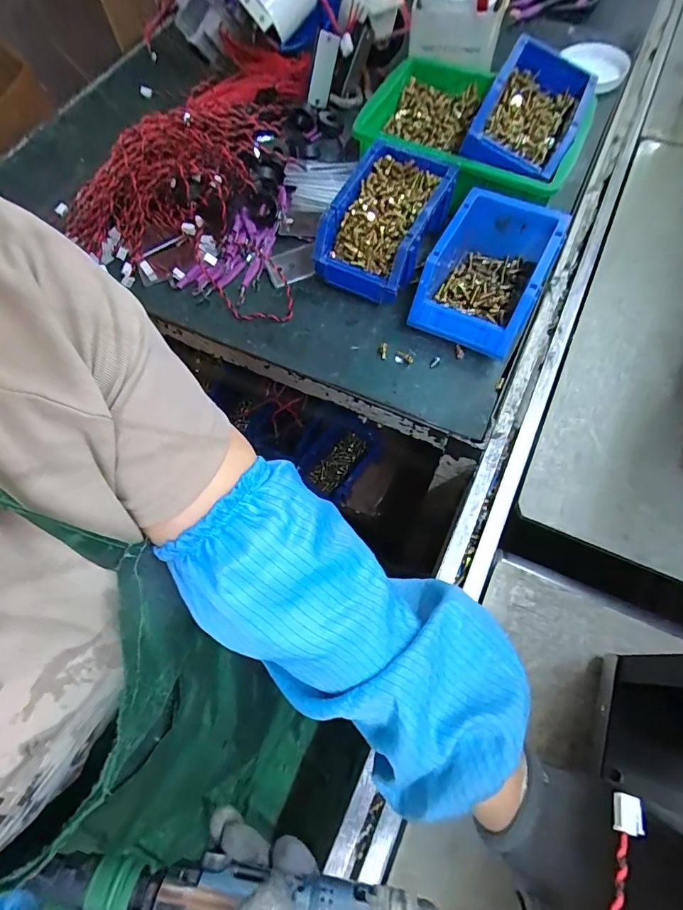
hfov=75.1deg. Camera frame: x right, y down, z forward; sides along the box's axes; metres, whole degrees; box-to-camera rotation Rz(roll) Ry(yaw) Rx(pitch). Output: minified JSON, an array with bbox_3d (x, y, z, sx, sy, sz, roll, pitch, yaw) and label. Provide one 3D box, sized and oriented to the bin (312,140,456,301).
[{"bbox_3d":[0.052,-0.261,0.509,0.108,0.078,0.173,24,71,13],"label":"bin"}]

